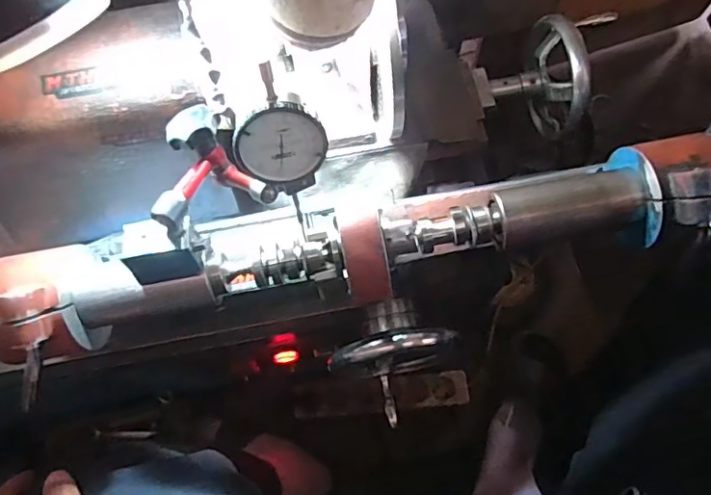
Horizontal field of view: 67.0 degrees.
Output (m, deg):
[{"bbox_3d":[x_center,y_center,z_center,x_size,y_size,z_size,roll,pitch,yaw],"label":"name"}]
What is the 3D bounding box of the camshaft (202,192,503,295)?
[{"bbox_3d":[0.001,0.001,0.414,0.222,0.031,0.035,-9,71,-2],"label":"camshaft"}]

